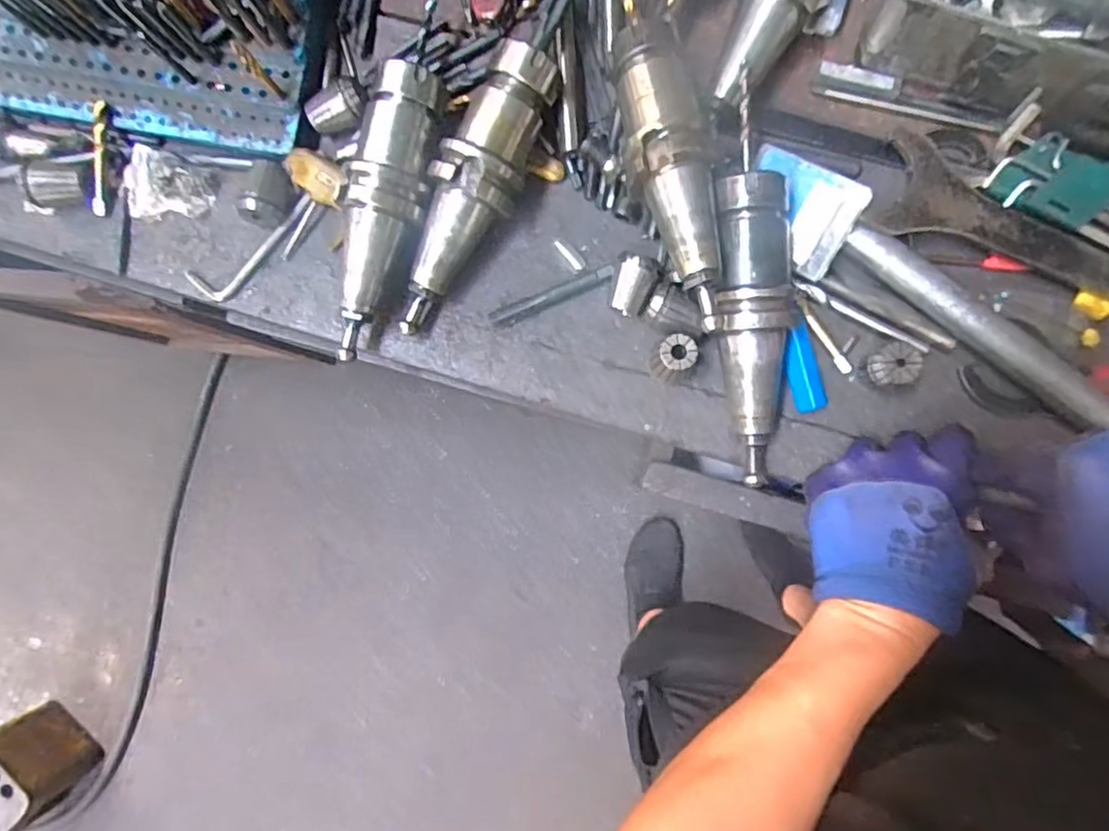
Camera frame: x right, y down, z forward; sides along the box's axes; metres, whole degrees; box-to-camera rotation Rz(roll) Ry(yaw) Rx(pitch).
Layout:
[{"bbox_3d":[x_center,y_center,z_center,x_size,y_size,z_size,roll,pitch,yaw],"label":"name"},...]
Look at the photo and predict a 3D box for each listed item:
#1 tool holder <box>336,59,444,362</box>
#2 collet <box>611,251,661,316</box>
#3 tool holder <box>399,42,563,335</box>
[{"bbox_3d":[-0.115,-0.134,0.451,0.054,0.049,0.194,9,89,3],"label":"tool holder"},{"bbox_3d":[0.056,-0.090,0.458,0.029,0.029,0.044,11,89,3],"label":"collet"},{"bbox_3d":[-0.055,-0.147,0.449,0.056,0.056,0.197,22,90,3],"label":"tool holder"}]

